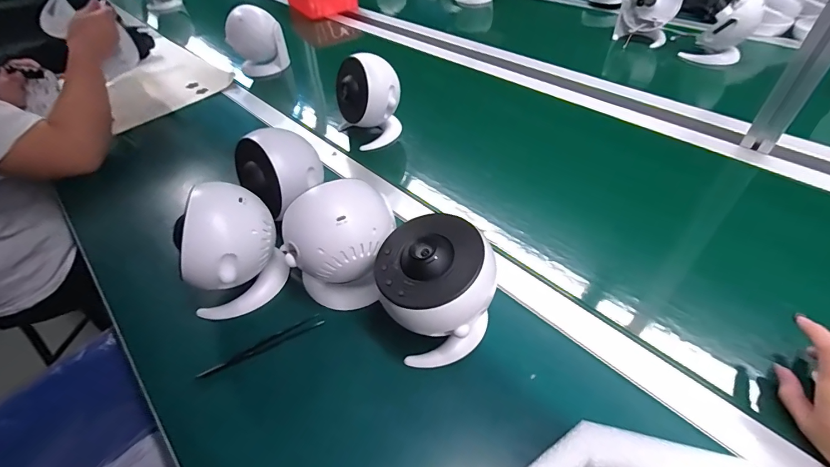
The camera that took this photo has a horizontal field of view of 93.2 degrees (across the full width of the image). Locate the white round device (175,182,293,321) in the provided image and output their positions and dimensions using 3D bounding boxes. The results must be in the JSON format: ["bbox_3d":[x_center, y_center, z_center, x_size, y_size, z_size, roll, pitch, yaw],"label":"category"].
[{"bbox_3d":[-0.190,0.023,0.427,0.092,0.125,0.100,8,47,13],"label":"white round device"}]

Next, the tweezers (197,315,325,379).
[{"bbox_3d":[-0.163,0.119,0.419,0.129,0.006,0.014,-24,48,-17],"label":"tweezers"}]

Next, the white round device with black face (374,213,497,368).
[{"bbox_3d":[0.019,0.055,0.395,0.107,0.118,0.105,-3,45,3],"label":"white round device with black face"}]

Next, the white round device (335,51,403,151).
[{"bbox_3d":[-0.079,-0.227,0.670,0.105,0.138,0.089,-10,45,-4],"label":"white round device"}]

